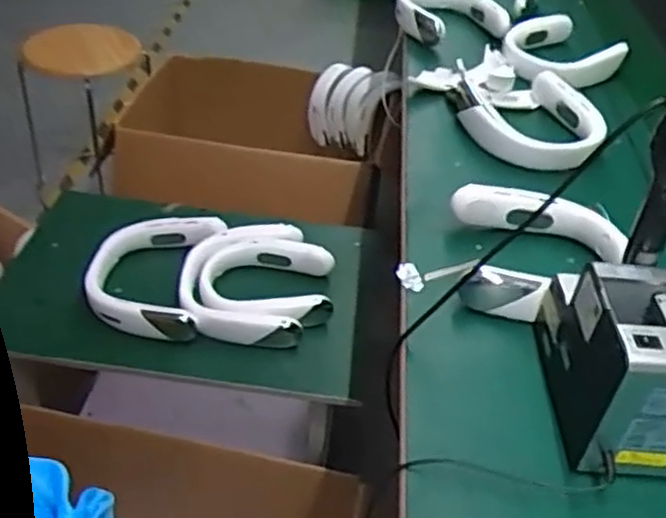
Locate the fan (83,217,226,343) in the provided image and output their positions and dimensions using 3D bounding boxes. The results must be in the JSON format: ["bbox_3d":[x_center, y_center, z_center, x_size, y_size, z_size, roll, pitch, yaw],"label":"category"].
[{"bbox_3d":[-0.283,0.015,1.136,0.180,0.081,0.235,6,40,1],"label":"fan"}]

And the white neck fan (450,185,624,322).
[{"bbox_3d":[0.250,-0.047,0.884,0.207,0.064,0.047,11,40,7],"label":"white neck fan"}]

